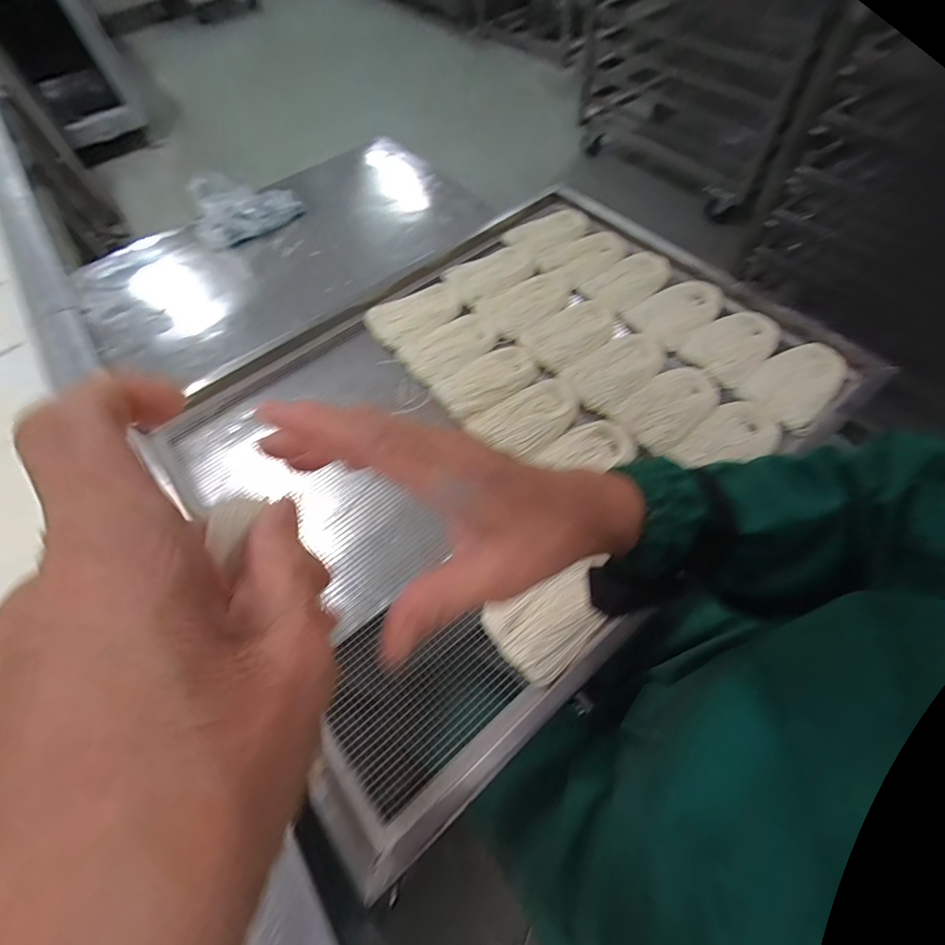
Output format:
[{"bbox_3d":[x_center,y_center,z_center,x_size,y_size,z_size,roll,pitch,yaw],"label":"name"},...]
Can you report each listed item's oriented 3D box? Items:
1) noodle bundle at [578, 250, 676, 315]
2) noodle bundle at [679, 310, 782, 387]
[{"bbox_3d":[0.236,-0.292,0.681,0.143,0.015,0.080,-37,64,-15],"label":"noodle bundle"},{"bbox_3d":[0.355,-0.174,0.613,0.147,0.019,0.089,-38,64,-16],"label":"noodle bundle"}]

